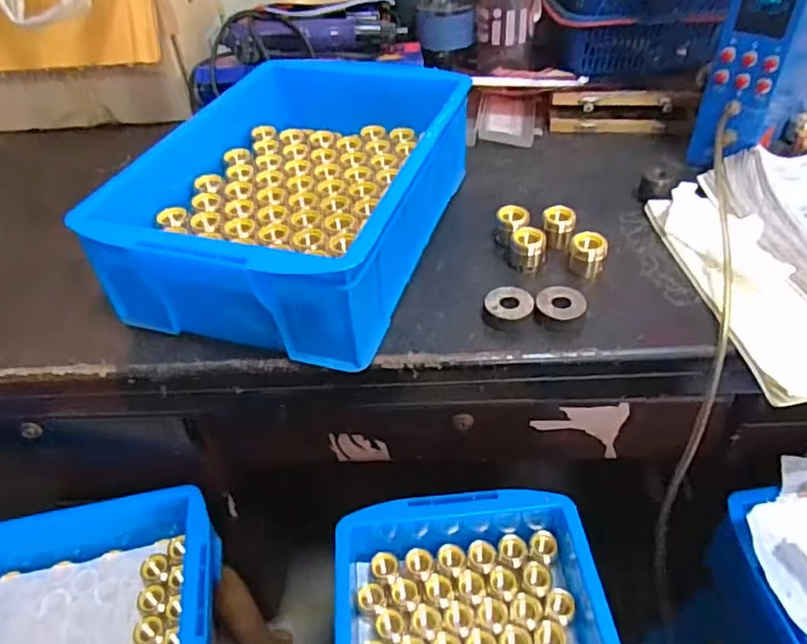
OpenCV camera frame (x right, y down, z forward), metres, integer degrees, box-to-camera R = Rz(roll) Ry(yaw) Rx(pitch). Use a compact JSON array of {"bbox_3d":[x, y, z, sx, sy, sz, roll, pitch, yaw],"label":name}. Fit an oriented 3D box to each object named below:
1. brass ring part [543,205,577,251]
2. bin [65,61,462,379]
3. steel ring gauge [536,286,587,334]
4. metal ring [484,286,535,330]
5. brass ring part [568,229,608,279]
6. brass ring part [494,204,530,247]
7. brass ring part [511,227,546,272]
[{"bbox_3d":[0.147,-0.088,0.574,0.029,0.036,0.026,8,45,14],"label":"brass ring part"},{"bbox_3d":[-0.098,-0.120,0.575,0.245,0.115,0.346,10,45,16],"label":"bin"},{"bbox_3d":[0.131,-0.009,0.502,0.041,0.021,0.039,8,45,14],"label":"steel ring gauge"},{"bbox_3d":[0.089,-0.011,0.508,0.039,0.019,0.037,-3,43,3],"label":"metal ring"},{"bbox_3d":[0.164,-0.059,0.540,0.031,0.035,0.026,8,45,14],"label":"brass ring part"},{"bbox_3d":[0.104,-0.091,0.579,0.032,0.031,0.028,-9,43,-3],"label":"brass ring part"},{"bbox_3d":[0.113,-0.064,0.550,0.030,0.035,0.025,4,44,10],"label":"brass ring part"}]

